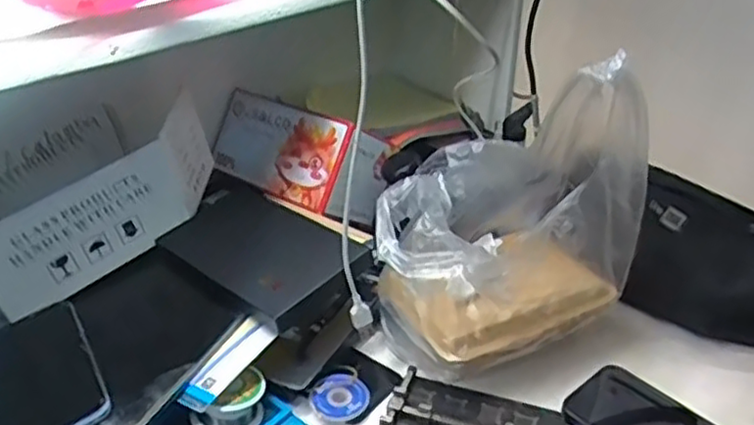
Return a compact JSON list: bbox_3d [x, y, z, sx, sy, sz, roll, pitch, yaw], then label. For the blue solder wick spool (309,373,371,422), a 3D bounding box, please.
[{"bbox_3d":[-0.027,0.142,0.542,0.041,0.005,0.044,1,31,-1],"label":"blue solder wick spool"}]

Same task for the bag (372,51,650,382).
[{"bbox_3d":[0.094,0.007,0.564,0.205,0.224,0.140,-18,36,-29],"label":"bag"}]

